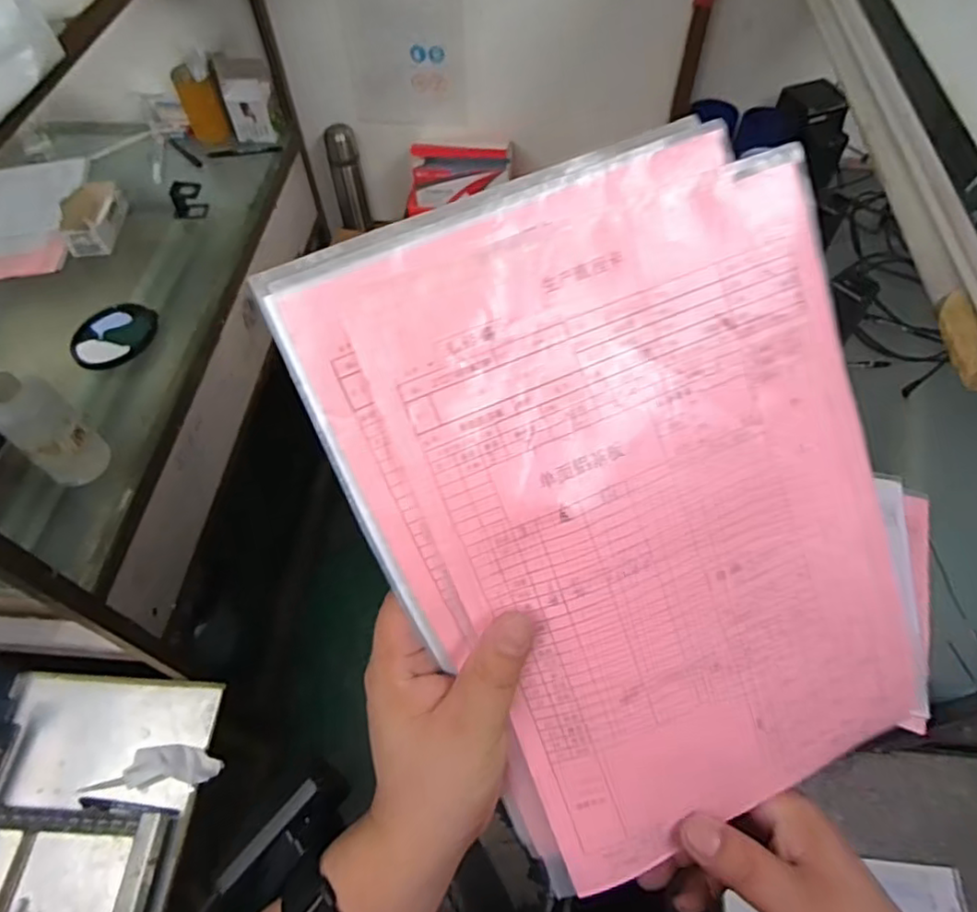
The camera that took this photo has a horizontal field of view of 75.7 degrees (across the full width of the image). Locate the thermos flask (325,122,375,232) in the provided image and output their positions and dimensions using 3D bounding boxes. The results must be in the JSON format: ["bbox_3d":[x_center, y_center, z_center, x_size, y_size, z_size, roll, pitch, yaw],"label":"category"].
[{"bbox_3d":[-0.280,-0.551,1.262,0.063,0.198,0.054,-14,58,-7],"label":"thermos flask"}]

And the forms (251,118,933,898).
[{"bbox_3d":[0.075,0.027,0.293,0.232,0.014,0.318,-24,99,-6],"label":"forms"}]

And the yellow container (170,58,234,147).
[{"bbox_3d":[-0.510,-0.628,1.126,0.072,0.106,0.075,-22,59,-12],"label":"yellow container"}]

